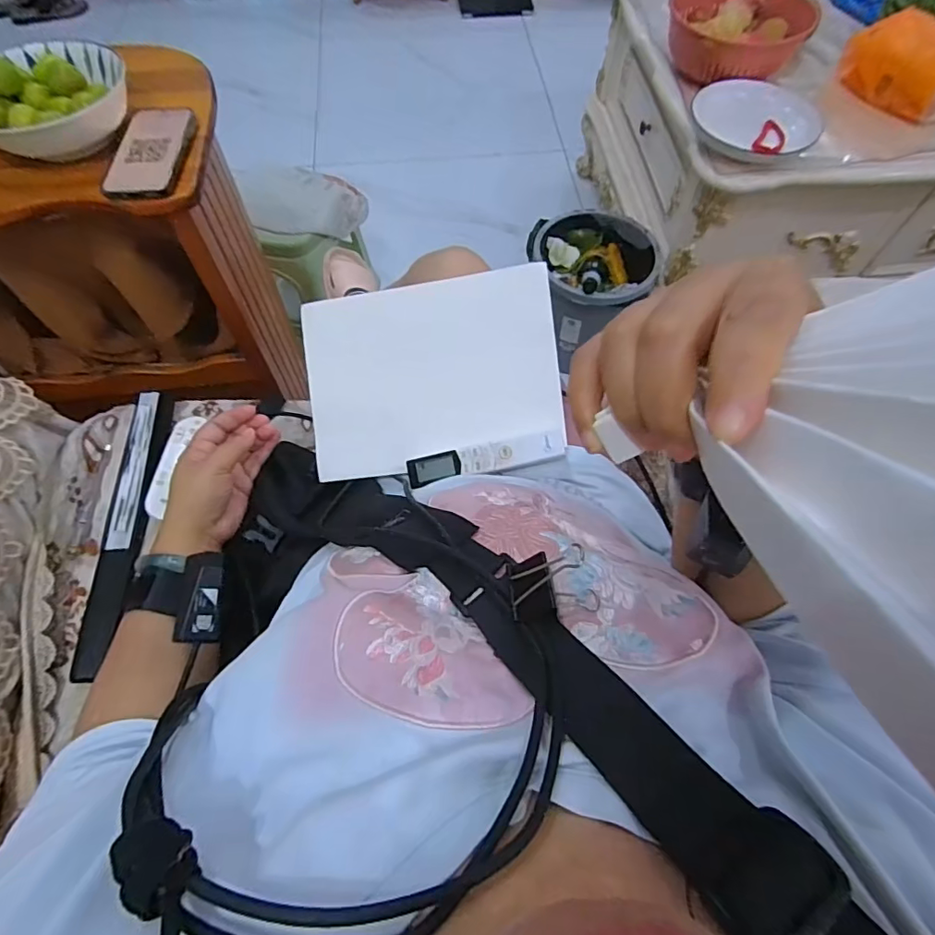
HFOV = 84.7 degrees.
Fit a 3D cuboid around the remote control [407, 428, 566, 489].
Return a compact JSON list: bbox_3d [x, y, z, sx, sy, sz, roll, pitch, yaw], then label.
[{"bbox_3d":[0.016,-0.009,0.481,0.149,0.015,0.025,-12,62,15],"label":"remote control"}]

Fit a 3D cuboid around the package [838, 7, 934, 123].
[{"bbox_3d":[0.812,-0.722,0.928,0.054,0.126,0.251,-29,67,-15],"label":"package"}]

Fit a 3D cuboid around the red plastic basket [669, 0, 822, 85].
[{"bbox_3d":[0.506,-0.820,0.956,0.254,0.087,0.261,15,64,7],"label":"red plastic basket"}]

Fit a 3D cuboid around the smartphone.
[{"bbox_3d":[-0.366,-0.365,0.594,0.078,0.011,0.151,-2,63,-2],"label":"smartphone"}]

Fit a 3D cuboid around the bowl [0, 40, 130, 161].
[{"bbox_3d":[-0.486,-0.430,0.593,0.144,0.071,0.177,42,70,19],"label":"bowl"}]

